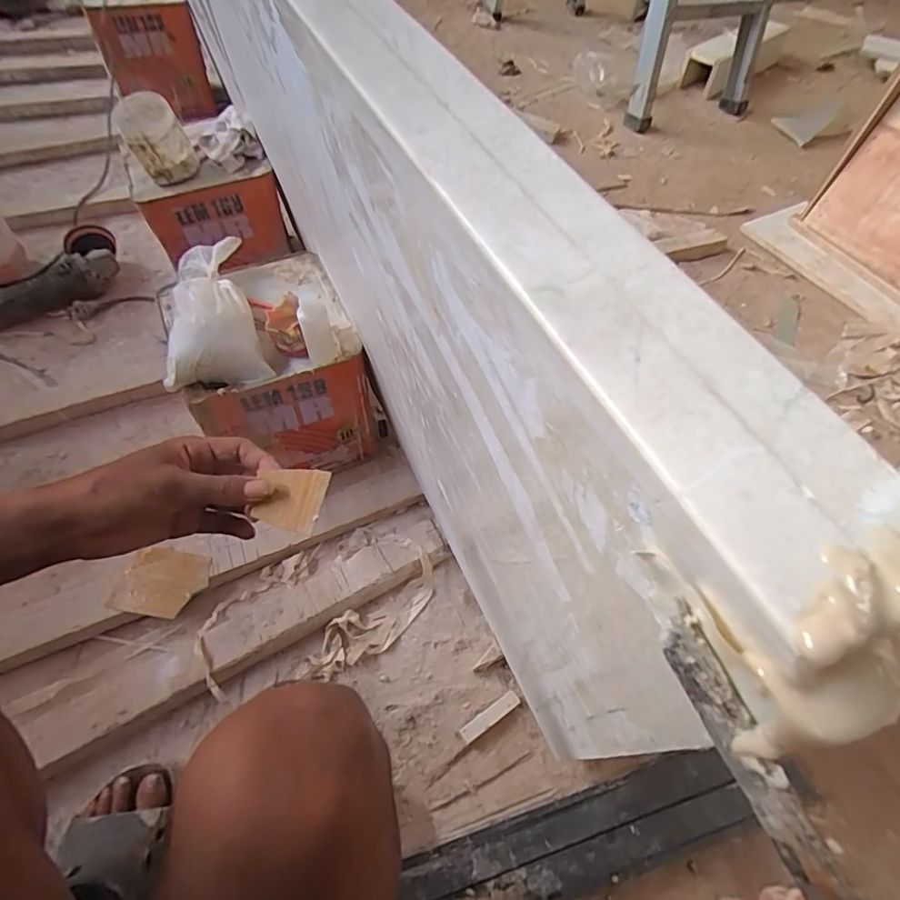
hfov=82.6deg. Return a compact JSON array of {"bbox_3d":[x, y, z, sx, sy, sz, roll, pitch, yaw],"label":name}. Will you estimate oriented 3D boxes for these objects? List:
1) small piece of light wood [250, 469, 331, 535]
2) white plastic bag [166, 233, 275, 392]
[{"bbox_3d":[-0.110,0.033,0.355,0.044,0.006,0.044,12,73,6],"label":"small piece of light wood"},{"bbox_3d":[-0.325,-0.195,0.687,0.123,0.071,0.253,-14,58,-13],"label":"white plastic bag"}]

